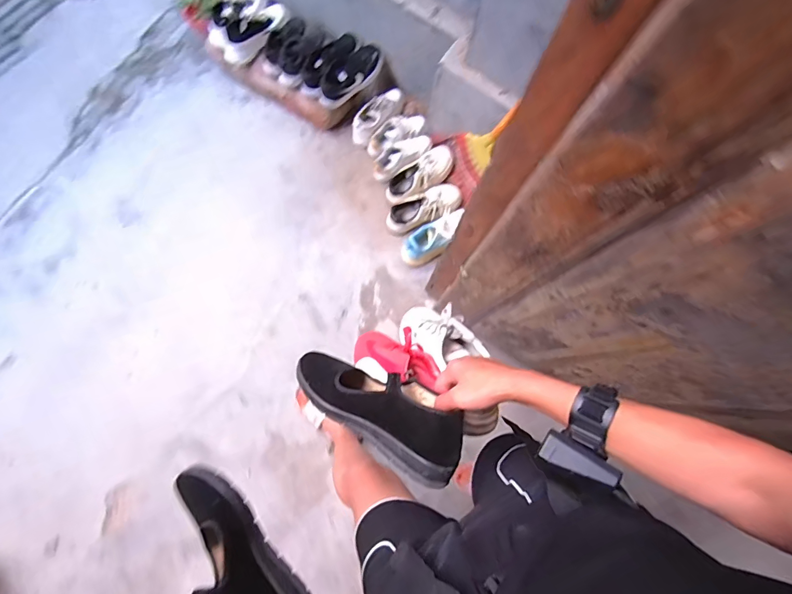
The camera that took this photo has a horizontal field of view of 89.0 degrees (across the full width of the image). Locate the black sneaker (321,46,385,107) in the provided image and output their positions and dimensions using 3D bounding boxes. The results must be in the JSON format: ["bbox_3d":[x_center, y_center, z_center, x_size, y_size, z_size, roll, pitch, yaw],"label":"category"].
[{"bbox_3d":[-0.147,-0.745,1.320,0.250,0.092,0.090,-37,82,-10],"label":"black sneaker"}]

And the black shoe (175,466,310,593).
[{"bbox_3d":[-0.174,0.309,0.458,0.083,0.068,0.256,-35,73,-11],"label":"black shoe"}]

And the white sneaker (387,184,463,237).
[{"bbox_3d":[0.090,-0.282,1.318,0.241,0.099,0.102,-25,80,-8],"label":"white sneaker"}]

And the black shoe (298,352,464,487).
[{"bbox_3d":[-0.023,0.133,0.501,0.227,0.070,0.088,24,72,28],"label":"black shoe"}]

